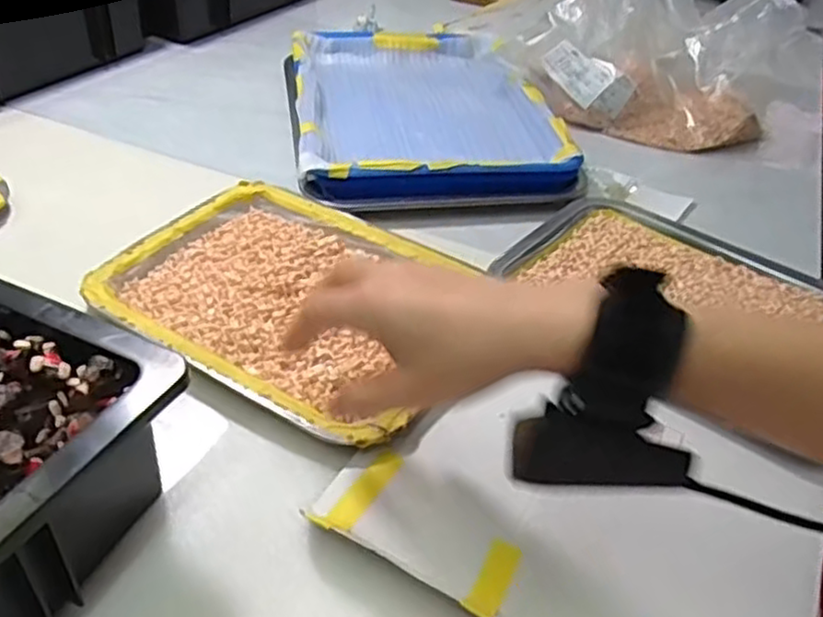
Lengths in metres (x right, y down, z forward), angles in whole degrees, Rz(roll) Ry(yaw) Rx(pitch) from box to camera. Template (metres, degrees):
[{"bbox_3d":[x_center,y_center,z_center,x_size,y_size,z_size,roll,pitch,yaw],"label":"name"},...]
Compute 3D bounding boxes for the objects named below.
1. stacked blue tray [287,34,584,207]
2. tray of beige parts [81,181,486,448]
[{"bbox_3d":[0.008,-0.214,0.739,0.243,0.033,0.332,-4,40,-9],"label":"stacked blue tray"},{"bbox_3d":[-0.085,-0.013,0.511,0.250,0.019,0.196,23,44,20],"label":"tray of beige parts"}]

